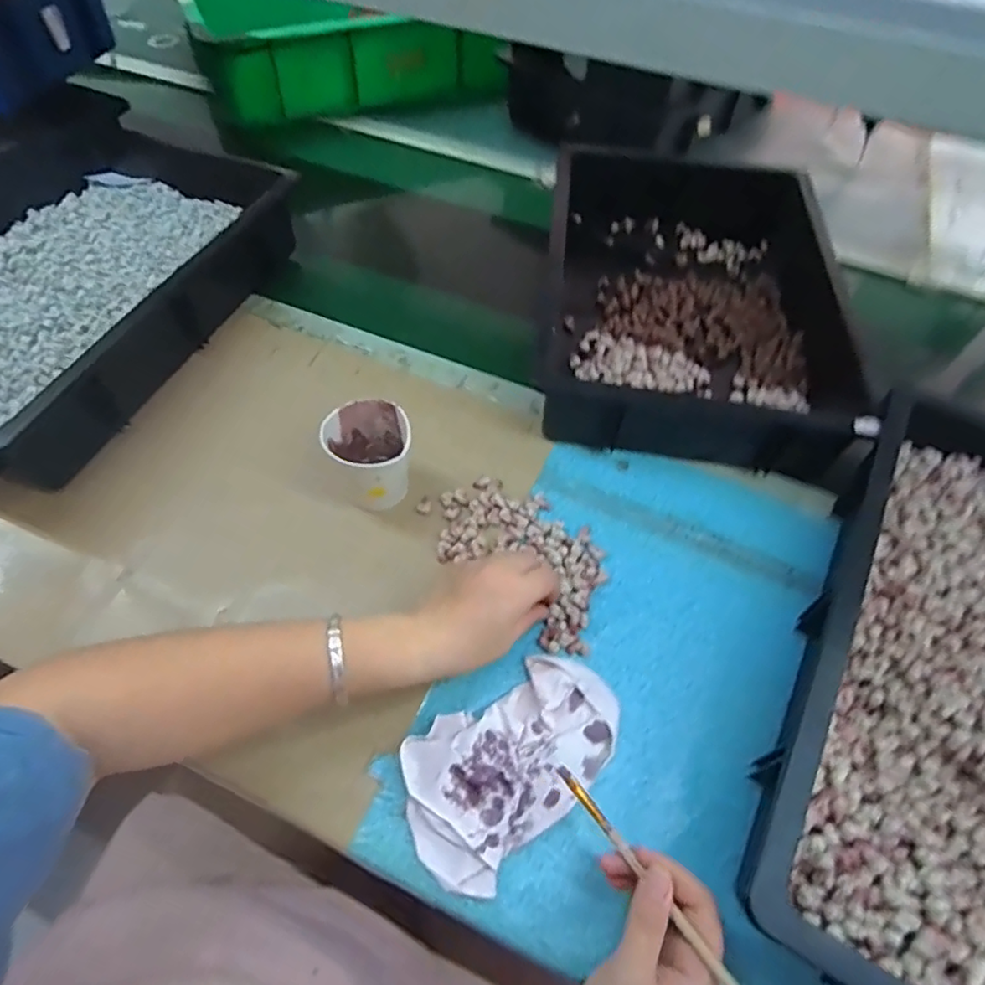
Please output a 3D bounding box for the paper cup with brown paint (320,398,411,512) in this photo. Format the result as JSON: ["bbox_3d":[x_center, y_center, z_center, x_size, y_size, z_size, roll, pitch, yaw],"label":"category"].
[{"bbox_3d":[-0.106,-0.033,0.531,0.065,0.080,0.067,1,56,-1],"label":"paper cup with brown paint"}]

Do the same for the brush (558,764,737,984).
[{"bbox_3d":[0.092,0.224,0.339,0.006,0.008,0.162,-33,53,-18],"label":"brush"}]

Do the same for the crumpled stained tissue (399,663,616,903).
[{"bbox_3d":[0.013,0.189,0.429,0.169,0.024,0.102,-39,68,-20],"label":"crumpled stained tissue"}]

